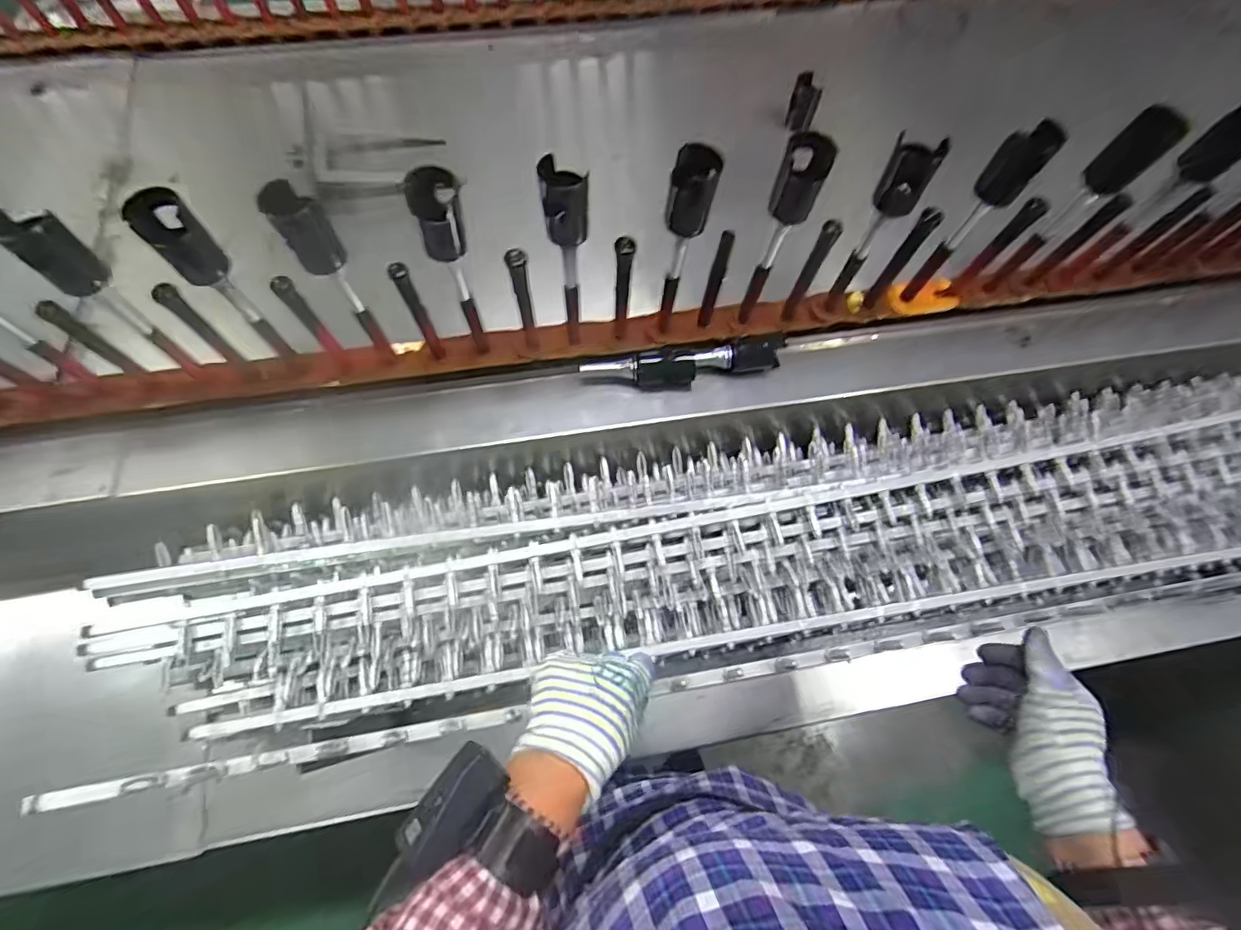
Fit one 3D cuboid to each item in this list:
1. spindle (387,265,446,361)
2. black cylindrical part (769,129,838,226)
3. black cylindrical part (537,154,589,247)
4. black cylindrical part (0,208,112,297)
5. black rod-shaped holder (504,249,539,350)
[{"bbox_3d":[-0.208,-0.151,0.576,0.015,0.166,0.021,-26,71,-11],"label":"spindle"},{"bbox_3d":[0.157,-0.250,0.478,0.040,0.074,0.021,33,43,17],"label":"black cylindrical part"},{"bbox_3d":[-0.048,-0.229,0.473,0.038,0.064,0.040,1,68,-1],"label":"black cylindrical part"},{"bbox_3d":[-0.459,-0.174,0.440,0.032,0.067,0.040,35,72,12],"label":"black cylindrical part"},{"bbox_3d":[-0.101,-0.171,0.575,0.018,0.146,0.015,-5,69,-4],"label":"black rod-shaped holder"}]

